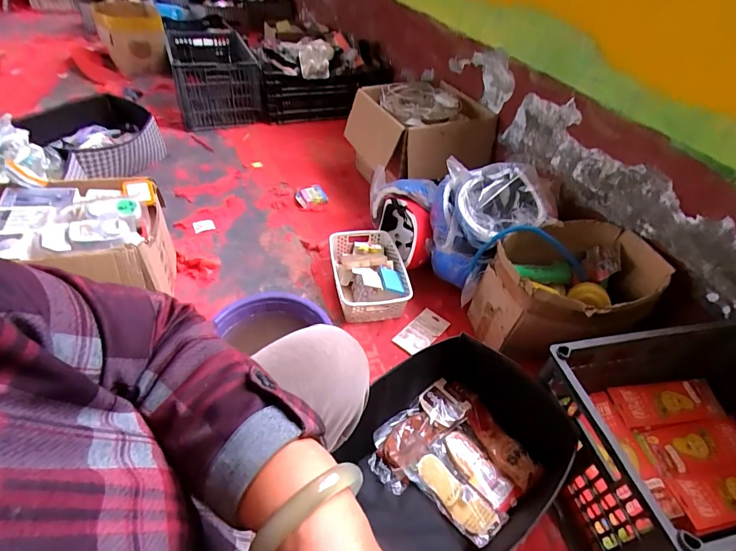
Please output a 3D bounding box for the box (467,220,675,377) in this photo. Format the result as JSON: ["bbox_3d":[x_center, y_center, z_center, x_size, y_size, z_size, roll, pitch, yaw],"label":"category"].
[{"bbox_3d":[0.491,0.051,0.998,0.395,0.249,0.275,-8,46,-14],"label":"box"}]

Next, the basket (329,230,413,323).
[{"bbox_3d":[0.001,-0.001,1.155,0.200,0.093,0.294,-4,45,-11],"label":"basket"}]

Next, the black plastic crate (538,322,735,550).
[{"bbox_3d":[0.617,0.308,0.750,0.523,0.250,0.326,-5,45,-12],"label":"black plastic crate"}]

